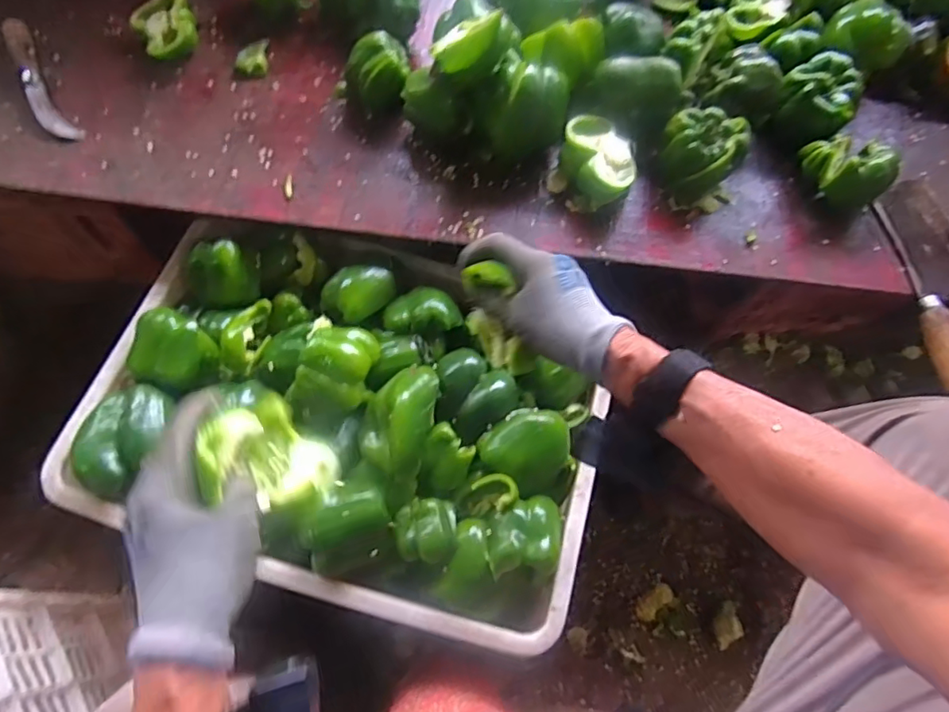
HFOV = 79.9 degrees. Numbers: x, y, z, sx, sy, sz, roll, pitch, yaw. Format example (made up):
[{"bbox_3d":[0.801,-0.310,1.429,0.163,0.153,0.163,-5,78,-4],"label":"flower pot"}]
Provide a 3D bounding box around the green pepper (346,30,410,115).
[{"bbox_3d":[-0.112,-0.320,0.646,0.074,0.059,0.074,-1,67,-3],"label":"green pepper"}]

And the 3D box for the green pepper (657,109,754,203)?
[{"bbox_3d":[0.240,-0.213,0.609,0.079,0.068,0.074,1,67,-2],"label":"green pepper"}]

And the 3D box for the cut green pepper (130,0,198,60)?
[{"bbox_3d":[-0.368,-0.395,0.680,0.067,0.040,0.084,-25,71,-12],"label":"cut green pepper"}]

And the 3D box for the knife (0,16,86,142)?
[{"bbox_3d":[-0.506,-0.317,0.656,0.036,0.024,0.195,-31,72,-14],"label":"knife"}]

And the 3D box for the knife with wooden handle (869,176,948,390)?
[{"bbox_3d":[0.493,-0.086,0.591,0.091,0.022,0.253,-1,67,-3],"label":"knife with wooden handle"}]

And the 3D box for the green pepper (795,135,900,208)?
[{"bbox_3d":[0.400,-0.203,0.611,0.058,0.061,0.091,-25,71,-12],"label":"green pepper"}]

